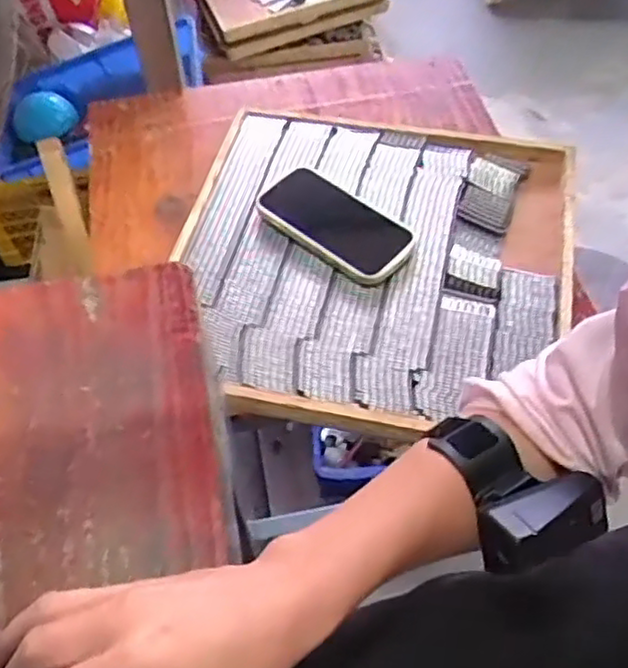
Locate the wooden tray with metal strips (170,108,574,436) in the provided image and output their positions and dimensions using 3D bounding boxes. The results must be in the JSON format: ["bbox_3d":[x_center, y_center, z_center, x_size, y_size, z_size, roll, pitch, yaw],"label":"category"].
[{"bbox_3d":[0.056,-0.088,0.733,0.394,0.032,0.403,12,56,8],"label":"wooden tray with metal strips"}]

